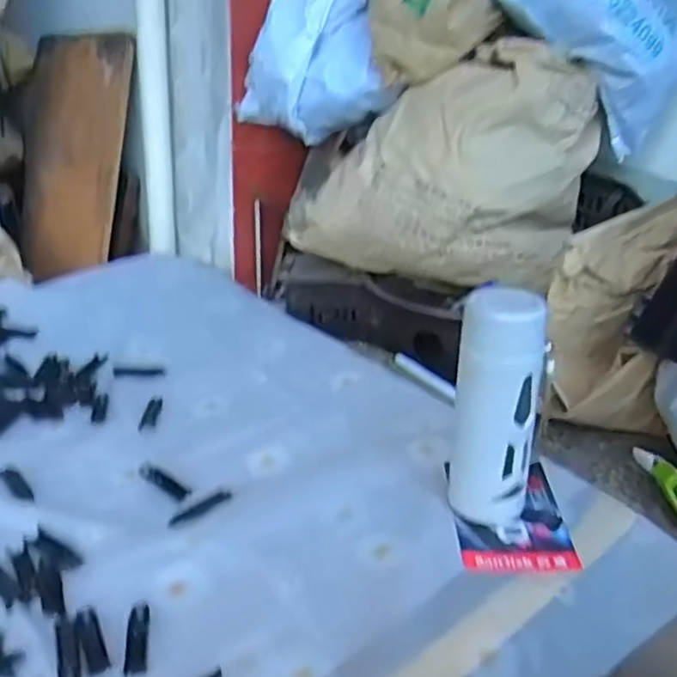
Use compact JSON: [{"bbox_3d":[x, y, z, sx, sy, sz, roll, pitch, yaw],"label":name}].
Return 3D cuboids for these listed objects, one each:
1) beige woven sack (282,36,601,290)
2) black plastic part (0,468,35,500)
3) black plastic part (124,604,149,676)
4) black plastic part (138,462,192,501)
[{"bbox_3d":[0.147,-0.247,0.977,0.407,0.299,0.158,9,27,8],"label":"beige woven sack"},{"bbox_3d":[-0.314,0.143,0.668,0.016,0.004,0.065,-22,36,-35],"label":"black plastic part"},{"bbox_3d":[-0.154,0.228,0.522,0.016,0.004,0.062,-5,29,-10],"label":"black plastic part"},{"bbox_3d":[-0.175,0.140,0.679,0.074,0.004,0.016,22,35,34],"label":"black plastic part"}]

